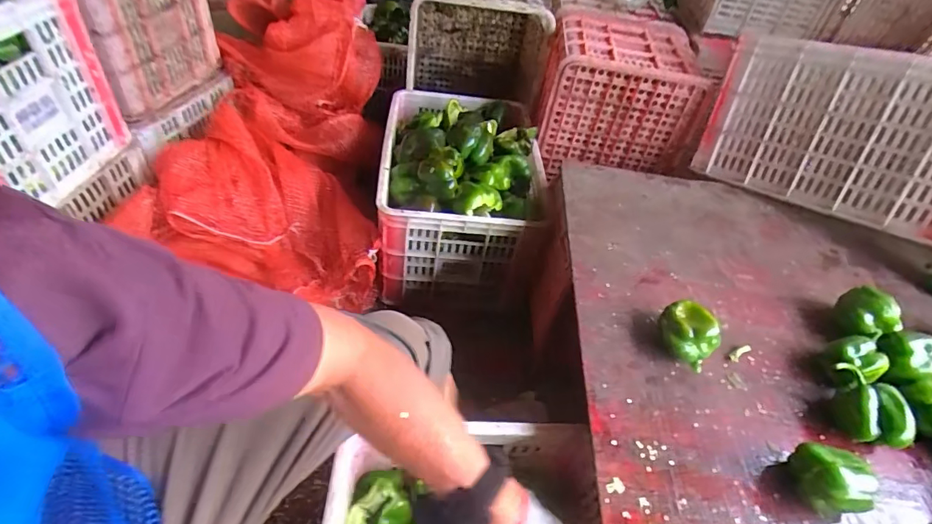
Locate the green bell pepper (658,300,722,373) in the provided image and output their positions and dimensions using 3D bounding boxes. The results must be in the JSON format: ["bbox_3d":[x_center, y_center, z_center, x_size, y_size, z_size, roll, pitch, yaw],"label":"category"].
[{"bbox_3d":[0.314,0.103,0.672,0.082,0.065,0.076,30,47,19],"label":"green bell pepper"}]

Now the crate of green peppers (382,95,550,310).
[{"bbox_3d":[-0.018,-0.205,1.174,0.360,0.271,0.572,6,45,-4],"label":"crate of green peppers"}]

